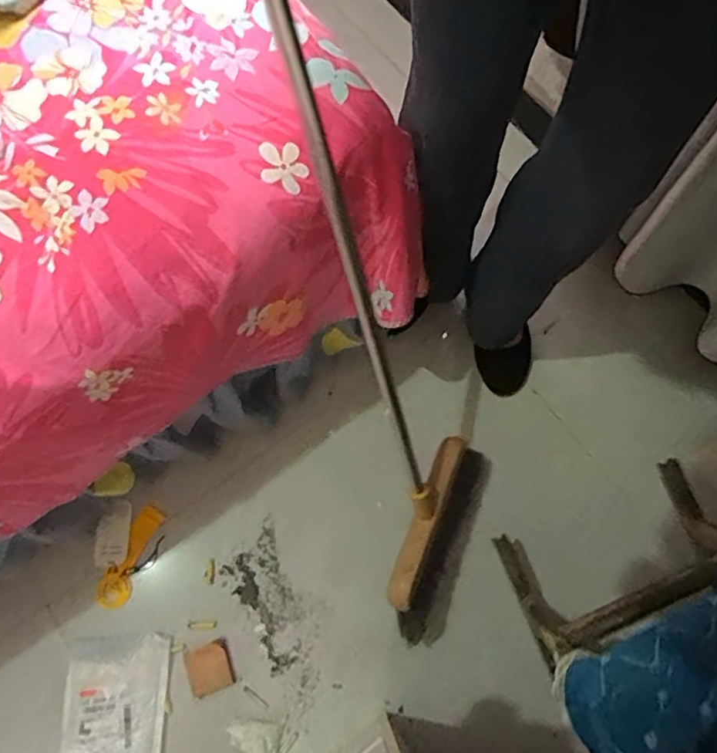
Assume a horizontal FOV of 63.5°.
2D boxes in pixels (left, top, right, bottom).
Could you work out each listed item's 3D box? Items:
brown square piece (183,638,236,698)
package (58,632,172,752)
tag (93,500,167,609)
[{"bbox_3d":[-0.213,0.414,0.825,0.062,0.008,0.065,-22,72,-9],"label":"brown square piece"},{"bbox_3d":[-0.337,0.465,0.796,0.139,0.019,0.191,-4,71,-2],"label":"package"},{"bbox_3d":[-0.353,0.267,0.871,0.092,0.019,0.147,12,71,3],"label":"tag"}]

